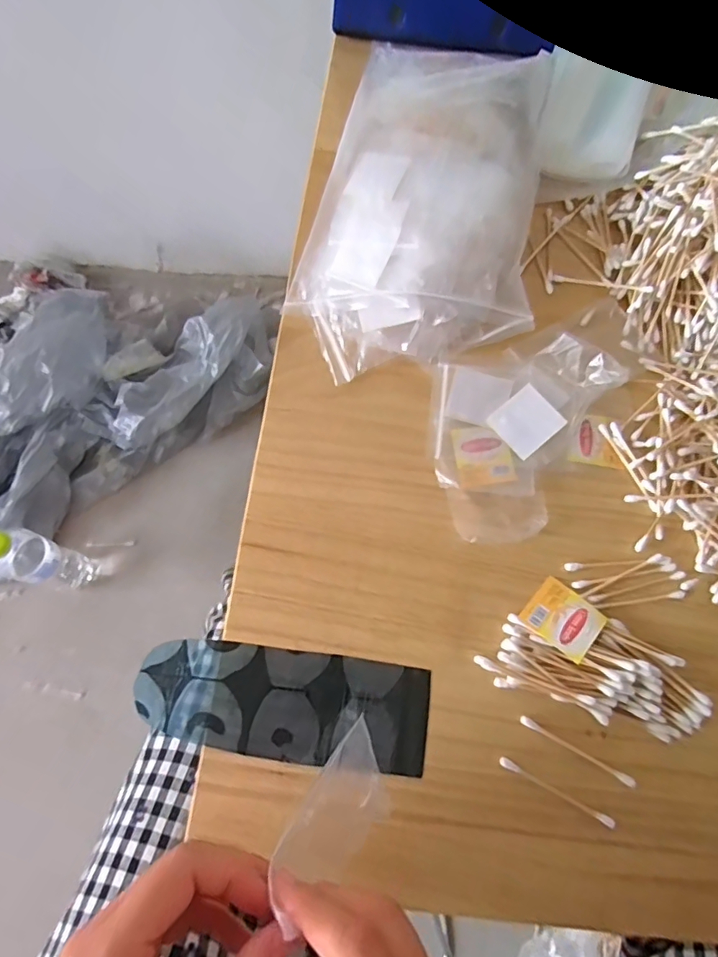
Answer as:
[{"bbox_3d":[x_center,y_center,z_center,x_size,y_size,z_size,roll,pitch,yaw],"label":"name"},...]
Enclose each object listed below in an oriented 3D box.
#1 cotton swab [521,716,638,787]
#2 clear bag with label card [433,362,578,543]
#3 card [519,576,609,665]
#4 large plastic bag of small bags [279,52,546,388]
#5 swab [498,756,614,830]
[{"bbox_3d":[0.130,0.162,0.317,0.073,0.004,0.005,28,74,6],"label":"cotton swab"},{"bbox_3d":[0.098,-0.017,0.365,0.094,0.009,0.120,9,73,1],"label":"clear bag with label card"},{"bbox_3d":[0.129,0.088,0.335,0.043,0.004,0.039,38,62,21],"label":"card"},{"bbox_3d":[0.049,-0.211,0.400,0.170,0.060,0.278,9,73,1],"label":"large plastic bag of small bags"},{"bbox_3d":[0.115,0.182,0.310,0.072,0.004,0.005,27,74,6],"label":"swab"}]

